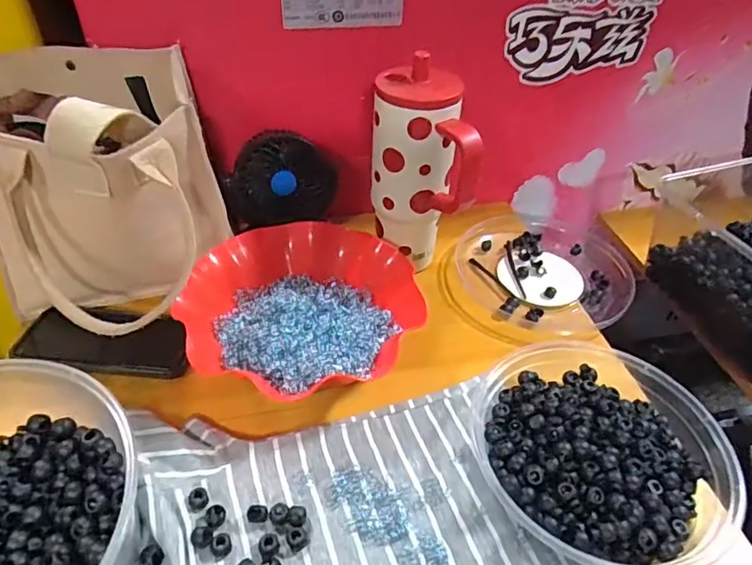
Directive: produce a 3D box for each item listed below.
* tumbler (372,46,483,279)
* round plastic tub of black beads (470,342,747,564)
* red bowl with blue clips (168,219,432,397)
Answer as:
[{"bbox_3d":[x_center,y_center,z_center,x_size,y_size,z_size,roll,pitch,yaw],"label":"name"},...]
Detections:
[{"bbox_3d":[0.043,-0.100,0.565,0.096,0.217,0.108,-2,42,-5],"label":"tumbler"},{"bbox_3d":[0.182,0.131,0.449,0.190,0.037,0.196,2,41,-1],"label":"round plastic tub of black beads"},{"bbox_3d":[-0.070,0.028,0.533,0.212,0.061,0.210,2,41,-1],"label":"red bowl with blue clips"}]

